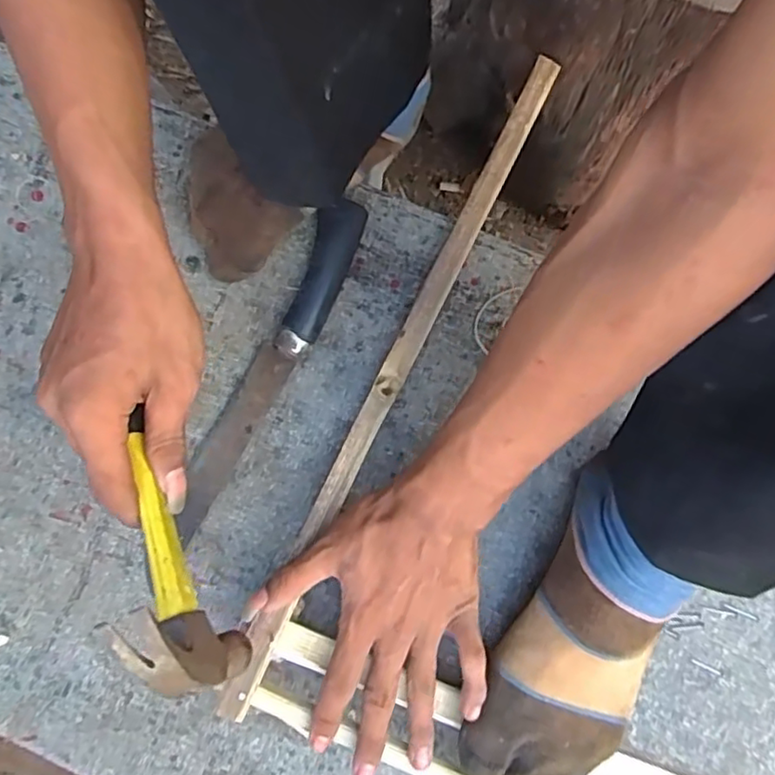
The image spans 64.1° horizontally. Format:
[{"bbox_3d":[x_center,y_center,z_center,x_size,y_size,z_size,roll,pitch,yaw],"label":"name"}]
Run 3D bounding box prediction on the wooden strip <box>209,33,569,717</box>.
[{"bbox_3d":[0.016,-0.032,0.431,0.019,0.008,0.517,25,75,6],"label":"wooden strip"}]

